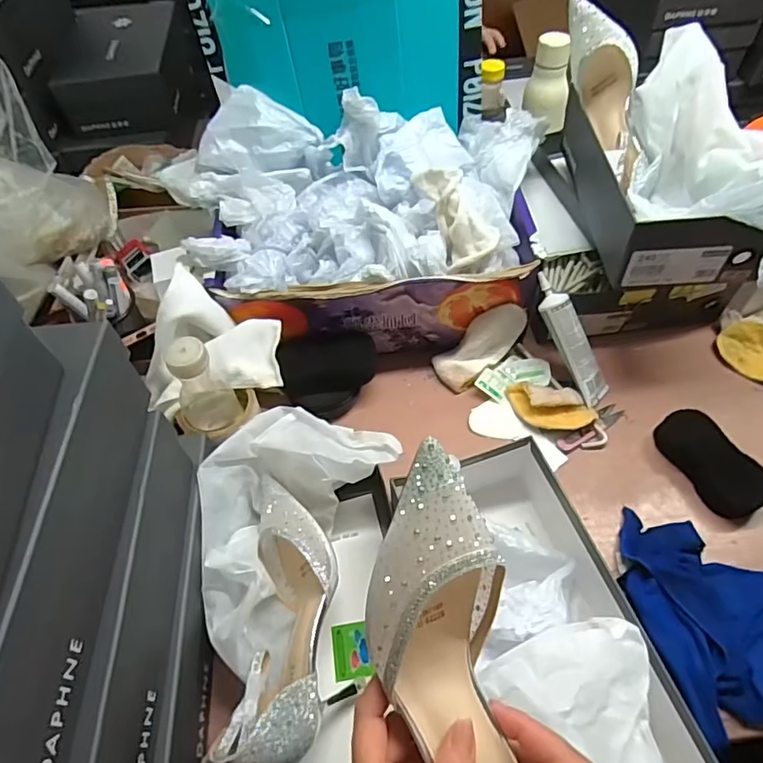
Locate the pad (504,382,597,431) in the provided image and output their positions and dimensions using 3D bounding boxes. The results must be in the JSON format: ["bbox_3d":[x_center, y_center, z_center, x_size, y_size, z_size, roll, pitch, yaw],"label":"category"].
[{"bbox_3d":[0.204,0.034,0.651,0.105,0.029,0.052,14,56,14],"label":"pad"}]

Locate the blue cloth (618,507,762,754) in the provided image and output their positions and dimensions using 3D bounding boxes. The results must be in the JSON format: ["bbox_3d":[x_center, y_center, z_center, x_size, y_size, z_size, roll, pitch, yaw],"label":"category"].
[{"bbox_3d":[0.318,0.213,0.516,0.150,0.035,0.196,-17,55,-8],"label":"blue cloth"}]

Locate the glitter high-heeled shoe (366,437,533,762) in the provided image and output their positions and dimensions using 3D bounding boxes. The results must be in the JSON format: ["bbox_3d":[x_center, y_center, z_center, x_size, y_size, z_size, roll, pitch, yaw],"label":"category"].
[{"bbox_3d":[0.044,0.162,0.284,0.081,0.093,0.243,-15,86,-7],"label":"glitter high-heeled shoe"}]

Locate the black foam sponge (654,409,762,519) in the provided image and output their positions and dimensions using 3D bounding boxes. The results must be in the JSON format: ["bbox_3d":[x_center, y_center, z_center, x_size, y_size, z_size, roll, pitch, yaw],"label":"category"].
[{"bbox_3d":[0.368,0.090,0.598,0.059,0.035,0.129,-21,55,-11],"label":"black foam sponge"}]

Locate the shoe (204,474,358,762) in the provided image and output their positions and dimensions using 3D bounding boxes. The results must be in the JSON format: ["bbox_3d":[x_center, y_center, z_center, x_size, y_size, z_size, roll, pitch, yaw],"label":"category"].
[{"bbox_3d":[-0.088,0.211,0.498,0.076,0.092,0.243,-2,54,2],"label":"shoe"}]

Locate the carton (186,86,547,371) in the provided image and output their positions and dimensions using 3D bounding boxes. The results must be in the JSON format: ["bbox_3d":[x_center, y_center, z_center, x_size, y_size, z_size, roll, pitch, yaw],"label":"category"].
[{"bbox_3d":[-0.021,-0.208,0.729,0.443,0.200,0.309,-1,54,3],"label":"carton"}]

